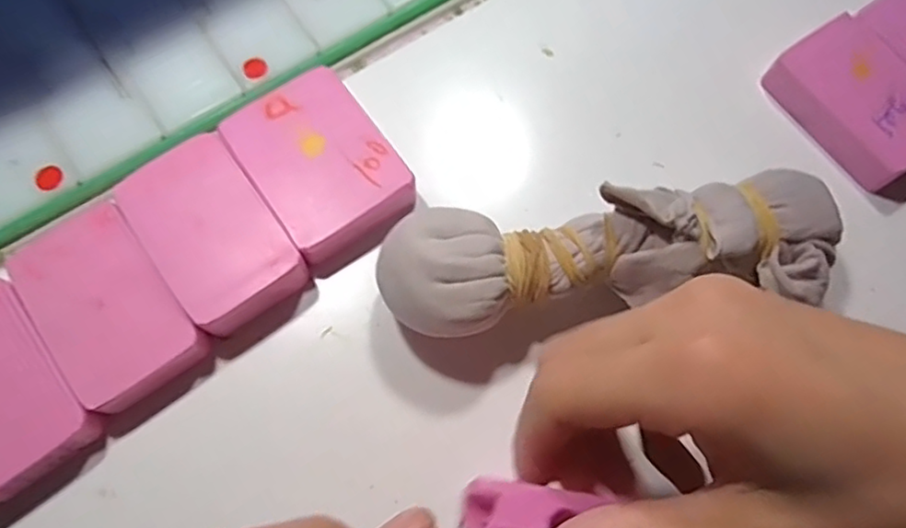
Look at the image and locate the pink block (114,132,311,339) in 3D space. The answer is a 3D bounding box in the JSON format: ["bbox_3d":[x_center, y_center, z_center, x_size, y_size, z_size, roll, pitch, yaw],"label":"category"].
[{"bbox_3d":[-0.093,-0.011,0.246,0.045,0.017,0.073,-35,76,-13],"label":"pink block"}]

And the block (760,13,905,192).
[{"bbox_3d":[0.179,-0.072,0.278,0.045,0.018,0.070,-32,75,-13],"label":"block"}]

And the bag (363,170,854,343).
[{"bbox_3d":[0.057,0.001,0.236,0.164,0.047,0.050,-5,71,-4],"label":"bag"}]

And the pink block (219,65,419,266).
[{"bbox_3d":[-0.054,-0.042,0.259,0.053,0.016,0.071,-33,76,-13],"label":"pink block"}]

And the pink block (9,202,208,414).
[{"bbox_3d":[-0.128,0.017,0.237,0.044,0.017,0.074,-35,76,-14],"label":"pink block"}]

